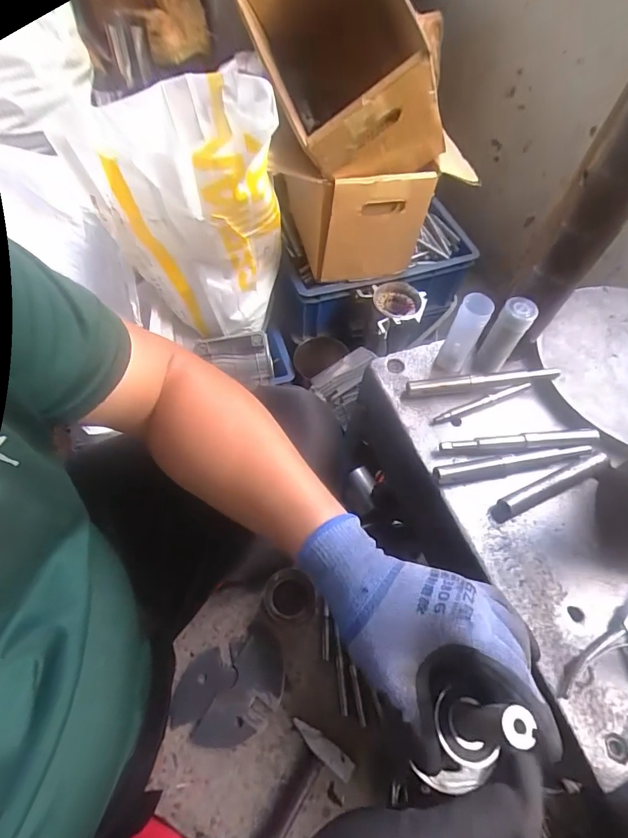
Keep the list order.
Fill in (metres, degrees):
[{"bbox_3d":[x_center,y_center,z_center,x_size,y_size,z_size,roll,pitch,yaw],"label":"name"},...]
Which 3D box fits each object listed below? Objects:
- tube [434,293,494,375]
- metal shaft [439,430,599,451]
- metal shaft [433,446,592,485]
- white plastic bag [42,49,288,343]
[{"bbox_3d":[0.178,-0.100,0.519,0.036,0.108,0.031,31,62,13],"label":"tube"},{"bbox_3d":[0.233,0.025,0.491,0.181,0.011,0.018,-2,60,-6],"label":"metal shaft"},{"bbox_3d":[0.221,0.050,0.481,0.182,0.019,0.019,-8,60,-9],"label":"metal shaft"},{"bbox_3d":[-0.195,-0.291,0.706,0.272,0.392,0.125,-1,60,-5],"label":"white plastic bag"}]

